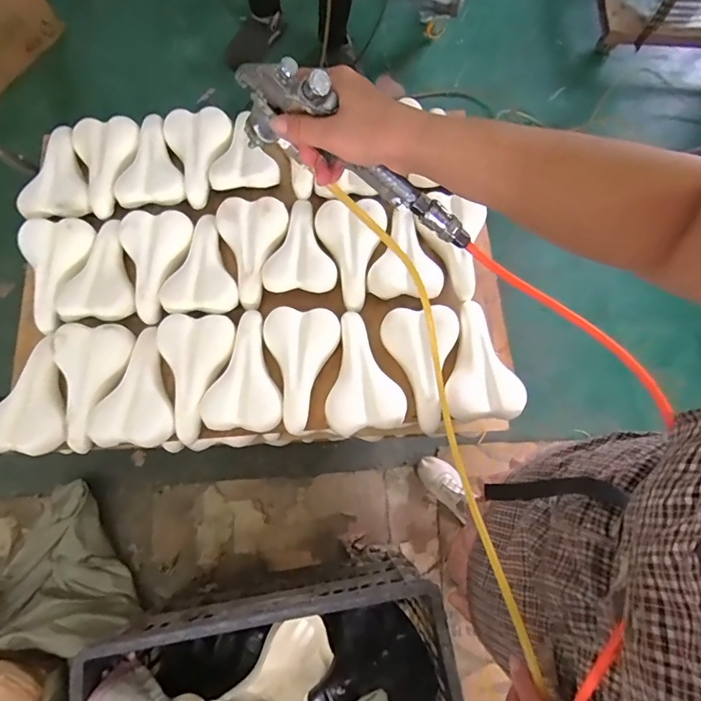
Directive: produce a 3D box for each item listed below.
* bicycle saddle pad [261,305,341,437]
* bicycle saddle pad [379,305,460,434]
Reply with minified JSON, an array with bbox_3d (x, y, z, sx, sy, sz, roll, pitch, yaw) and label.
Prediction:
[{"bbox_3d":[-0.118,0.031,0.903,0.155,0.040,0.258,13,73,3],"label":"bicycle saddle pad"},{"bbox_3d":[0.154,0.035,0.921,0.165,0.068,0.256,-5,73,-3],"label":"bicycle saddle pad"}]

